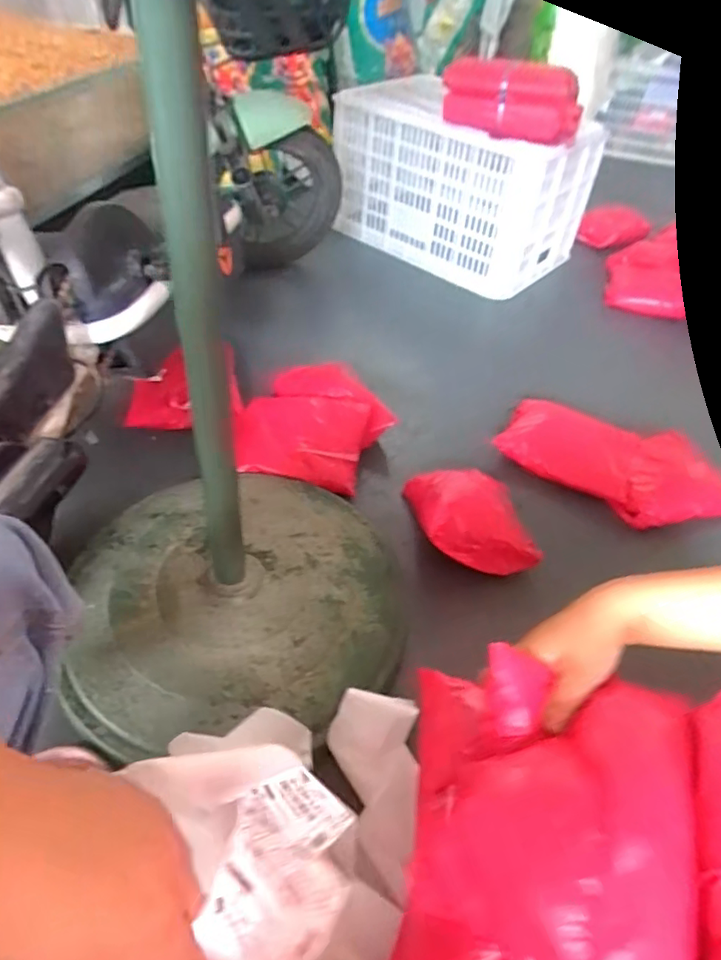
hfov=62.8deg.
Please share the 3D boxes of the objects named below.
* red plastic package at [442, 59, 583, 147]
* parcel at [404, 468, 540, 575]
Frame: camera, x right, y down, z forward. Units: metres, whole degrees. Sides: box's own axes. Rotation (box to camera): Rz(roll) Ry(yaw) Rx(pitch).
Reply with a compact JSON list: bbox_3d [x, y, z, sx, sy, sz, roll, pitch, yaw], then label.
[{"bbox_3d":[0.327,-0.831,1.293,0.306,0.130,0.075,18,45,13],"label":"red plastic package"},{"bbox_3d":[0.164,0.043,0.878,0.160,0.091,0.180,0,44,-6],"label":"parcel"}]

